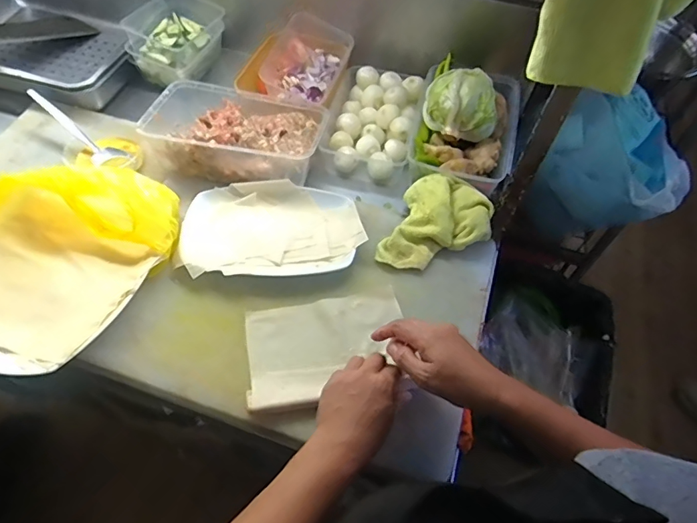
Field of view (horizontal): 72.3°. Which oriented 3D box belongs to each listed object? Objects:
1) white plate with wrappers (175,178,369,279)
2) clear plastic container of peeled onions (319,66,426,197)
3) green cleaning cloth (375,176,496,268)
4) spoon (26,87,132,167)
[{"bbox_3d":[-0.109,-0.045,0.693,0.253,0.034,0.161,-5,55,-7],"label":"white plate with wrappers"},{"bbox_3d":[0.040,-0.235,0.824,0.146,0.081,0.214,11,55,4],"label":"clear plastic container of peeled onions"},{"bbox_3d":[0.129,-0.050,0.685,0.137,0.052,0.155,22,56,11],"label":"green cleaning cloth"},{"bbox_3d":[-0.437,-0.211,0.759,0.186,0.023,0.042,39,59,-2],"label":"spoon"}]

